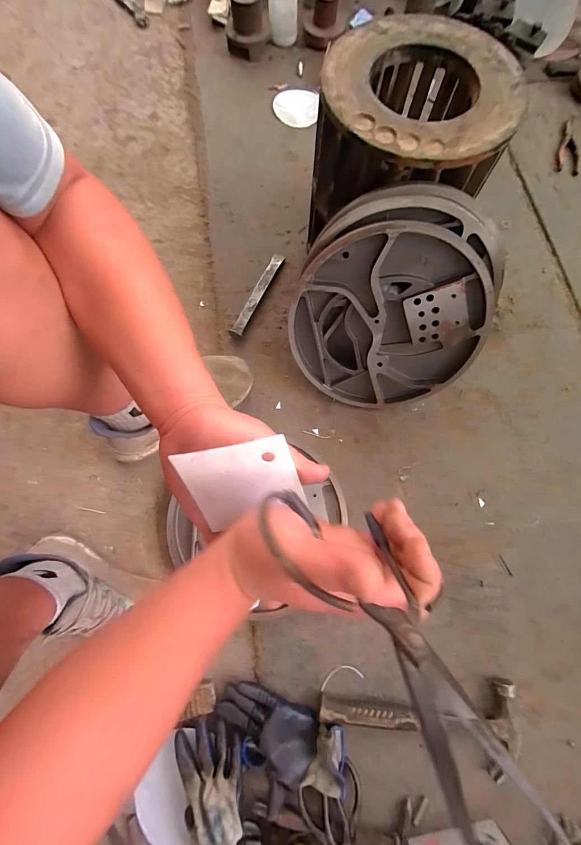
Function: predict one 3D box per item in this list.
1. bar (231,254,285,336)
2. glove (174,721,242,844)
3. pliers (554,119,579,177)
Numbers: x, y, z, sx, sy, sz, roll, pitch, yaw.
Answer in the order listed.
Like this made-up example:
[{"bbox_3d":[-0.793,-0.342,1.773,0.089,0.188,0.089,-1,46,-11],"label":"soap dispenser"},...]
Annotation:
[{"bbox_3d":[-0.073,-0.287,0.741,0.026,0.009,0.225,25,74,0],"label":"bar"},{"bbox_3d":[-0.119,0.595,0.520,0.099,0.068,0.209,-11,76,-4],"label":"glove"},{"bbox_3d":[0.700,-0.709,0.849,0.055,0.015,0.193,10,75,2],"label":"pliers"}]

